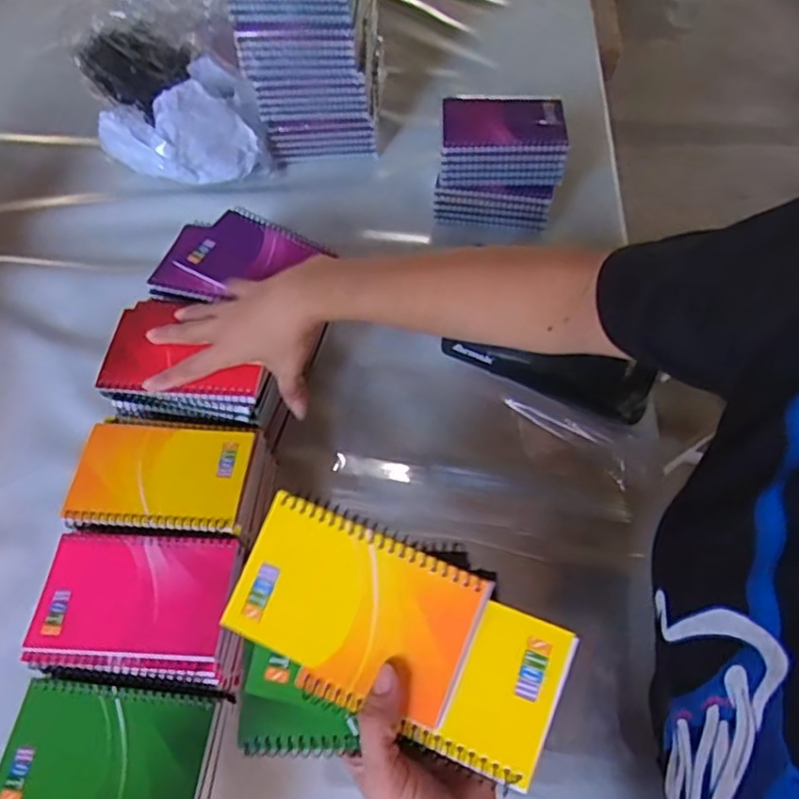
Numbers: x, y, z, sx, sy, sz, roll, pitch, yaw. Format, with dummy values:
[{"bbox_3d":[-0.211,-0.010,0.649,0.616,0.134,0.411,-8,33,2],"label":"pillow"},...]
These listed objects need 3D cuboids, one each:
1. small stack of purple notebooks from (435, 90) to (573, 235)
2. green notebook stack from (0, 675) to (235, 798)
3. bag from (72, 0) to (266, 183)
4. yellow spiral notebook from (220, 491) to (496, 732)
[{"bbox_3d":[0.110,-0.262,0.713,0.130,0.130,0.089,4,58,2],"label":"small stack of purple notebooks"},{"bbox_3d":[-0.188,0.247,0.426,0.138,0.058,0.088,6,58,3],"label":"green notebook stack"},{"bbox_3d":[-0.275,-0.405,0.715,0.185,0.193,0.231,-14,59,-9],"label":"bag"},{"bbox_3d":[-0.026,0.113,0.347,0.133,0.005,0.082,21,83,13],"label":"yellow spiral notebook"}]

